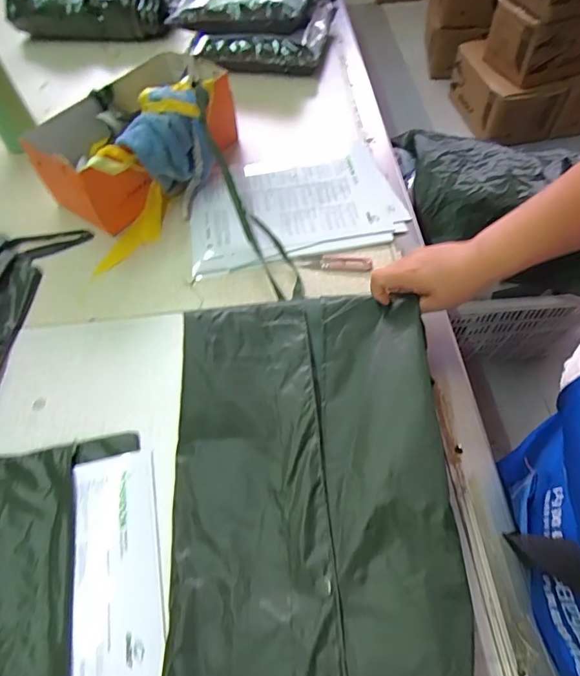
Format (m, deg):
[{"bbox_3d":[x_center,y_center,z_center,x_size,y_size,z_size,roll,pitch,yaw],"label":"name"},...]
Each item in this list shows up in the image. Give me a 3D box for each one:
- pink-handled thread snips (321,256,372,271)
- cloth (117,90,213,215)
[{"bbox_3d":[0.078,-0.104,0.604,0.071,0.007,0.024,8,59,9],"label":"pink-handled thread snips"},{"bbox_3d":[-0.174,-0.272,0.651,0.091,0.136,0.123,25,63,18],"label":"cloth"}]

